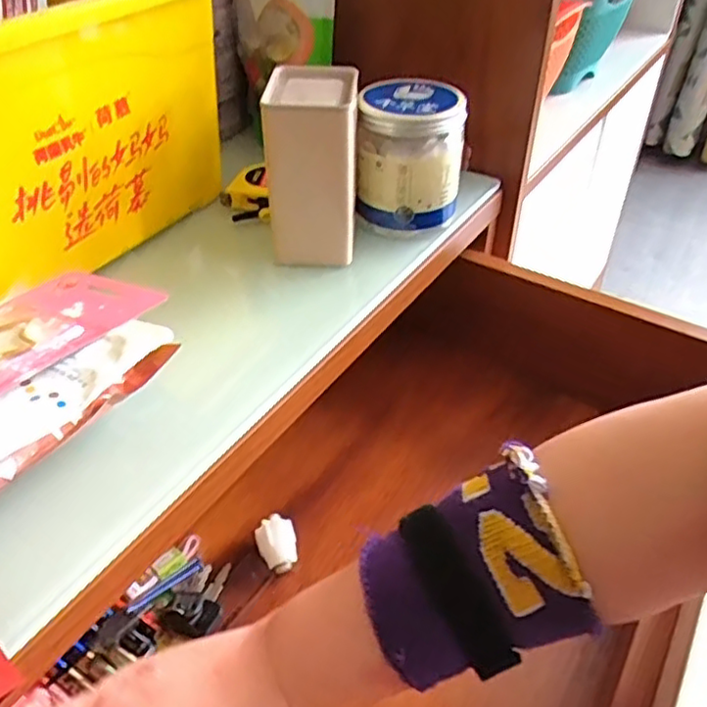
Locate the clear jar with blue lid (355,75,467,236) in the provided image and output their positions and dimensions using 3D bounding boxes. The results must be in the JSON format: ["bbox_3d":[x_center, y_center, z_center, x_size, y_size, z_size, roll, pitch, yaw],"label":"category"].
[{"bbox_3d":[0.046,-0.157,0.529,0.083,0.095,0.084,3,41,4],"label":"clear jar with blue lid"}]

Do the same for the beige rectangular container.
[{"bbox_3d":[-0.028,-0.139,0.493,0.066,0.121,0.081,1,41,2],"label":"beige rectangular container"}]

